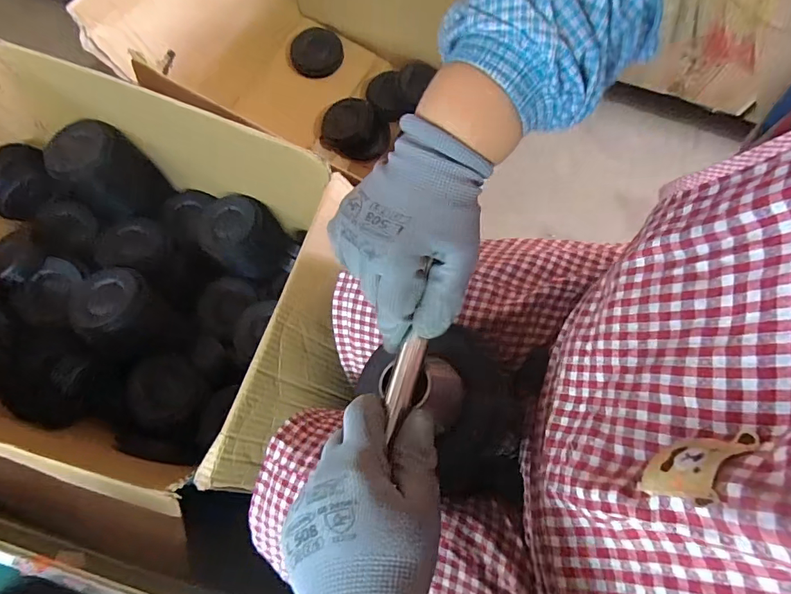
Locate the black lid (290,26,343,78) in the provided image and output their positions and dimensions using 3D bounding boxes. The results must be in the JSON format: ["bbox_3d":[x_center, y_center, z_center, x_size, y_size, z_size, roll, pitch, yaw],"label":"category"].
[{"bbox_3d":[-0.181,-0.564,1.013,0.115,0.030,0.104,3,99,-30],"label":"black lid"}]

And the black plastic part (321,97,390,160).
[{"bbox_3d":[-0.088,-0.370,0.978,0.151,0.059,0.116,25,72,7],"label":"black plastic part"}]

